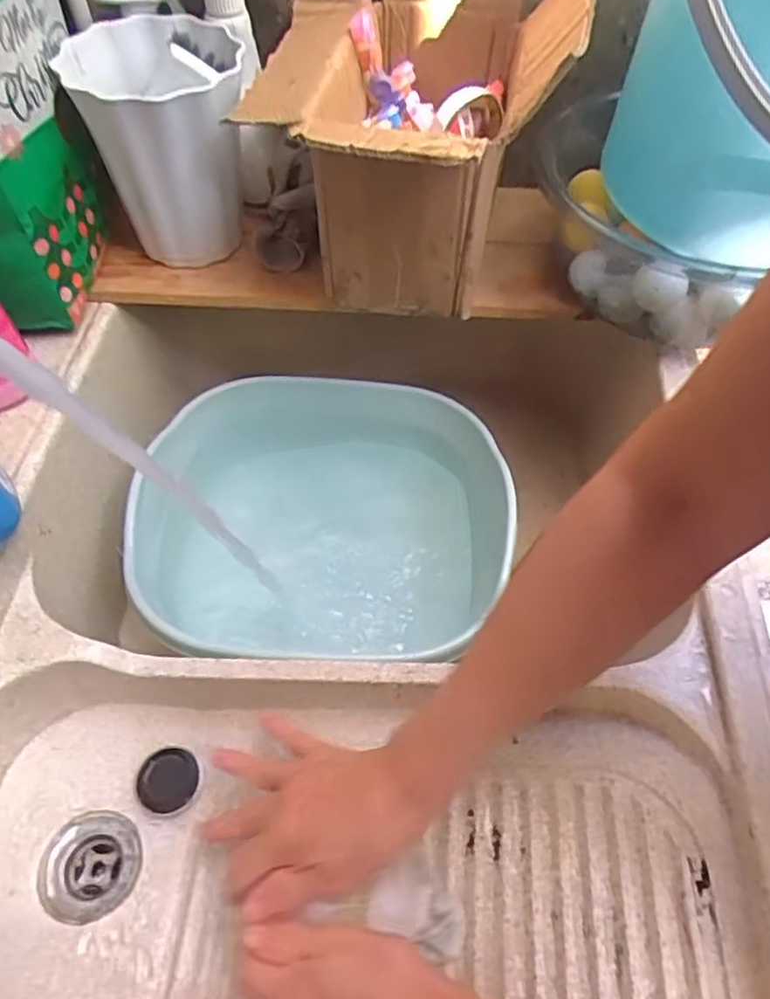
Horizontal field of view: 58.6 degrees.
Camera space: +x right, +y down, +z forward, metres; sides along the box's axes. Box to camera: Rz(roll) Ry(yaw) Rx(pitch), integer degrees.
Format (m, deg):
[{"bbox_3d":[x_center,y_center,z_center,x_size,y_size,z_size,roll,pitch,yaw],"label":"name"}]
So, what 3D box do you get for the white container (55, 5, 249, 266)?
[{"bbox_3d":[-0.178,-0.293,0.585,0.136,0.158,0.120,-14,55,-9],"label":"white container"}]

